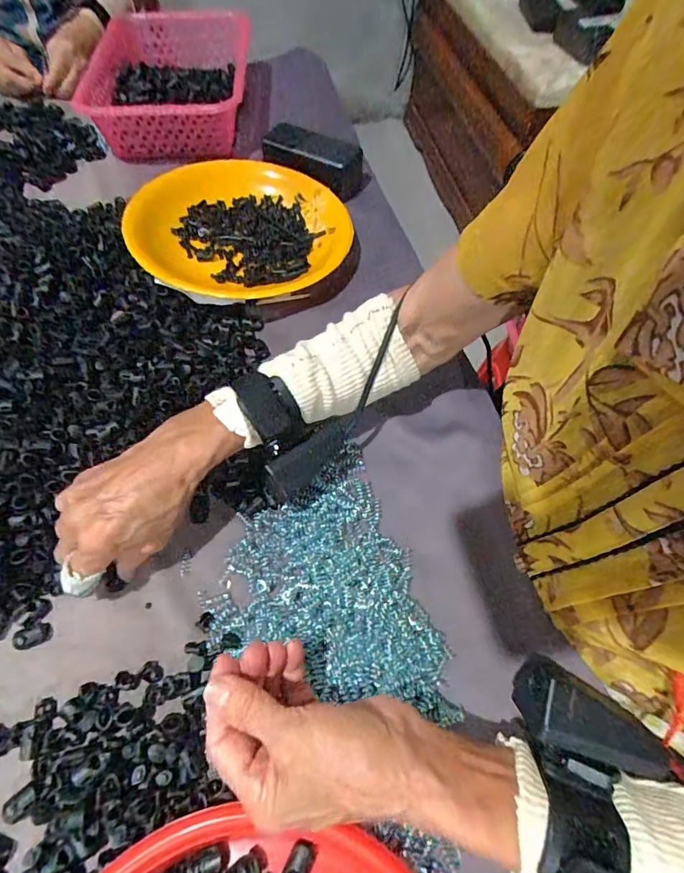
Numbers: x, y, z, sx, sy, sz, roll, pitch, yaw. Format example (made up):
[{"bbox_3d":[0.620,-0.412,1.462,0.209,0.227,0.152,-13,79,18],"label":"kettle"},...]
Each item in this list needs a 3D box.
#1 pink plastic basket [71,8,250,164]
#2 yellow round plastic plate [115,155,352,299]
[{"bbox_3d":[-0.241,-0.513,0.650,0.184,0.091,0.305,-4,61,-3],"label":"pink plastic basket"},{"bbox_3d":[-0.111,-0.240,0.502,0.241,0.050,0.235,0,61,-1],"label":"yellow round plastic plate"}]

